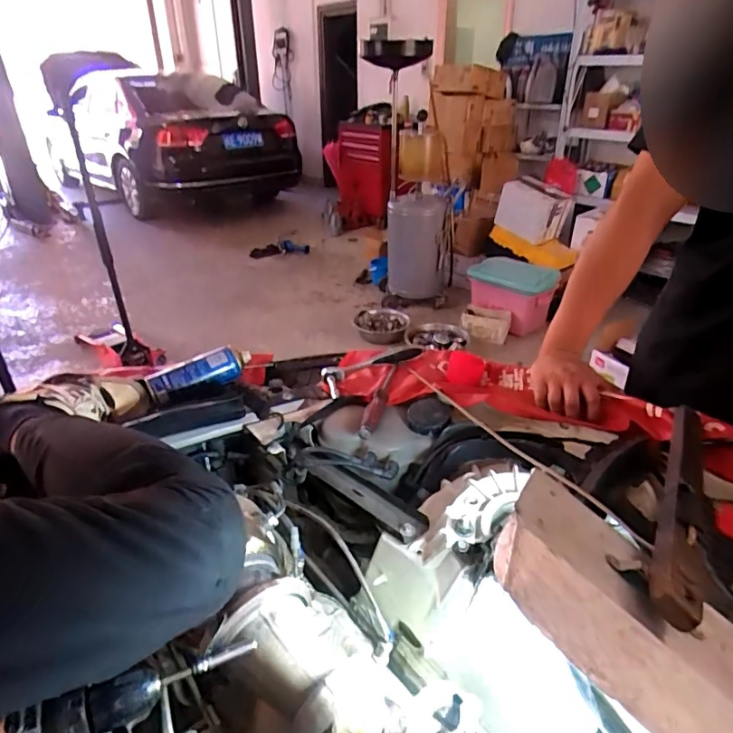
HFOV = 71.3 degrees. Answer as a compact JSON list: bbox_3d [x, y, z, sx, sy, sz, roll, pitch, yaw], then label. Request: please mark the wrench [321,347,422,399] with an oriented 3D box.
[{"bbox_3d":[0.011,-0.002,0.994,0.206,0.022,0.062,-18,33,-27],"label":"wrench"}]

